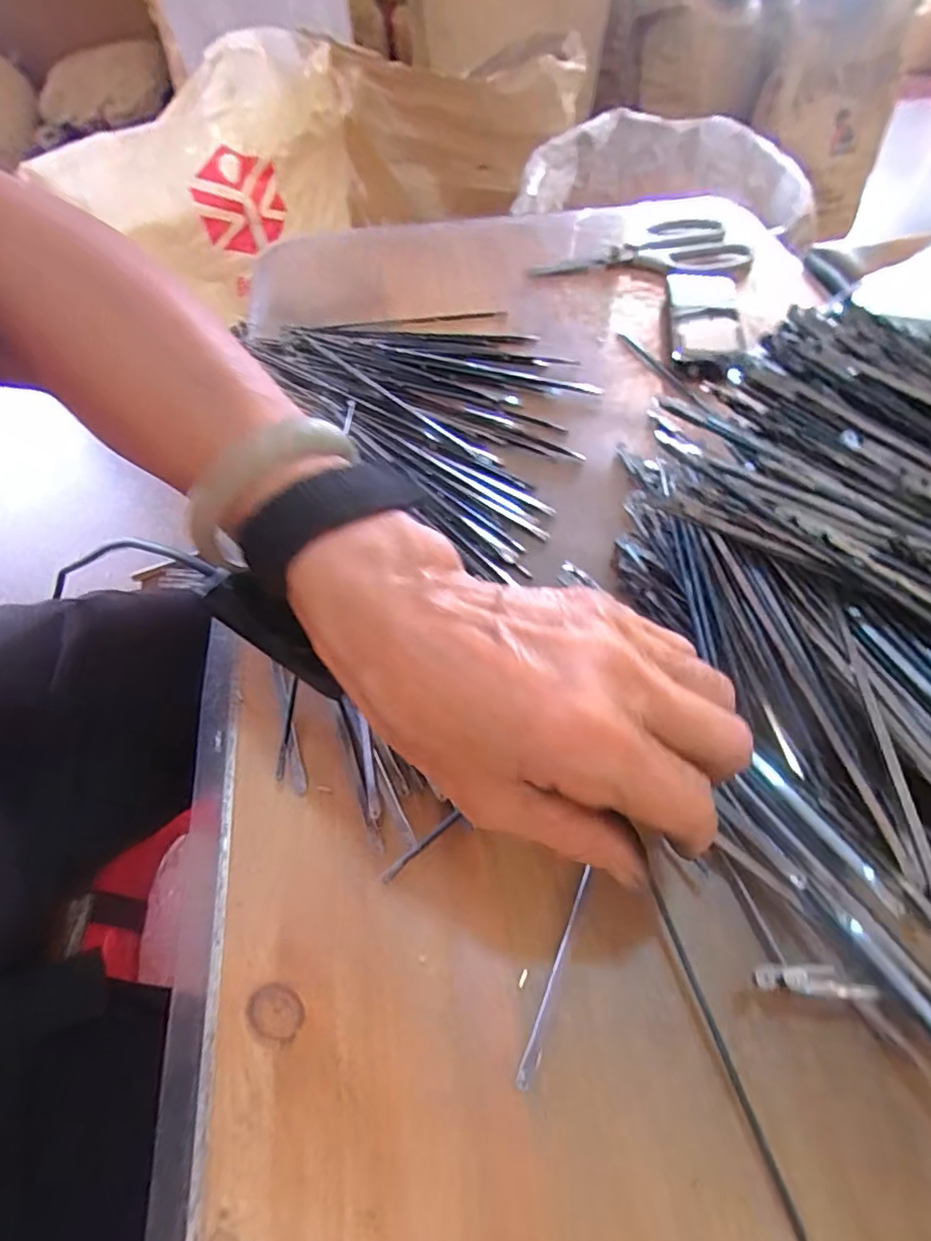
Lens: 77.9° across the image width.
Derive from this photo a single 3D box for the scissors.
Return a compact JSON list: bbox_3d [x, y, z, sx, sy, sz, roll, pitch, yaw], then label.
[{"bbox_3d":[0.151,-0.326,0.515,0.191,0.012,0.098,-20,57,-12],"label":"scissors"}]

